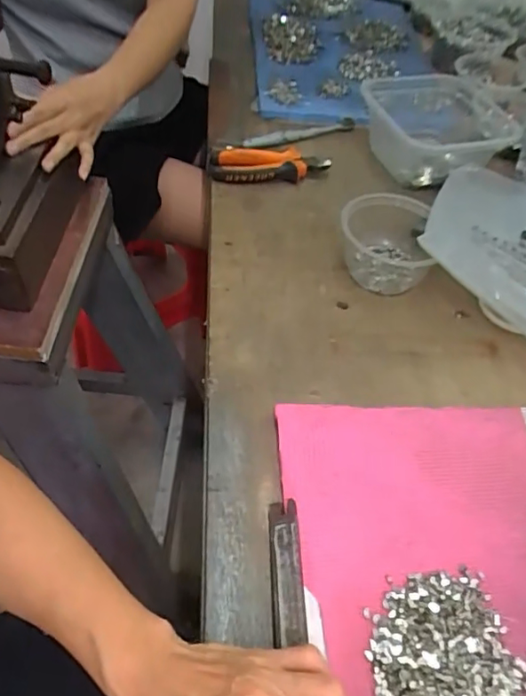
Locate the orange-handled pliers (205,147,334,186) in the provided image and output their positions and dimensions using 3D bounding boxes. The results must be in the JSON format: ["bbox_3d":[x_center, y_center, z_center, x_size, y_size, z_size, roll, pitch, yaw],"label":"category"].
[{"bbox_3d":[0.008,-0.241,0.716,0.153,0.022,0.066,-6,51,-11],"label":"orange-handled pliers"}]

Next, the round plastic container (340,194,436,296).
[{"bbox_3d":[0.132,-0.115,0.596,0.100,0.065,0.118,17,50,9],"label":"round plastic container"}]

